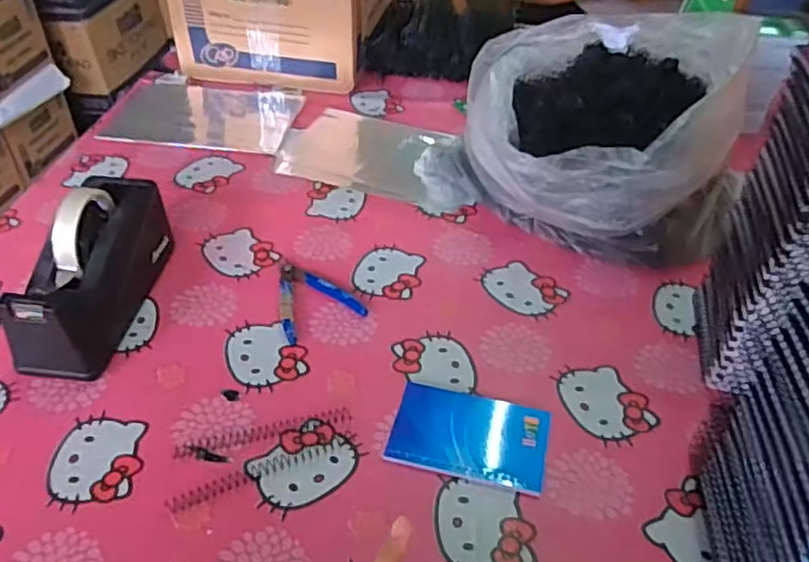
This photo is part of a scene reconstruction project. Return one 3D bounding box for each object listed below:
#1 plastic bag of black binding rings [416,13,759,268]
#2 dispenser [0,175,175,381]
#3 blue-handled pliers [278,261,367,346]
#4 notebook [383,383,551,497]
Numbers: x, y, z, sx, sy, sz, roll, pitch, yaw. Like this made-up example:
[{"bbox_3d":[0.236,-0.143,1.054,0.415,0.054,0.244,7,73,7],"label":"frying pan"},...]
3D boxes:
[{"bbox_3d":[0.215,-0.194,0.797,0.348,0.175,0.305,18,45,17],"label":"plastic bag of black binding rings"},{"bbox_3d":[-0.299,-0.014,0.632,0.074,0.116,0.210,7,43,5],"label":"dispenser"},{"bbox_3d":[-0.091,0.014,0.681,0.084,0.009,0.104,-13,45,-16],"label":"blue-handled pliers"},{"bbox_3d":[0.055,0.131,0.563,0.128,0.009,0.083,11,44,10],"label":"notebook"}]

